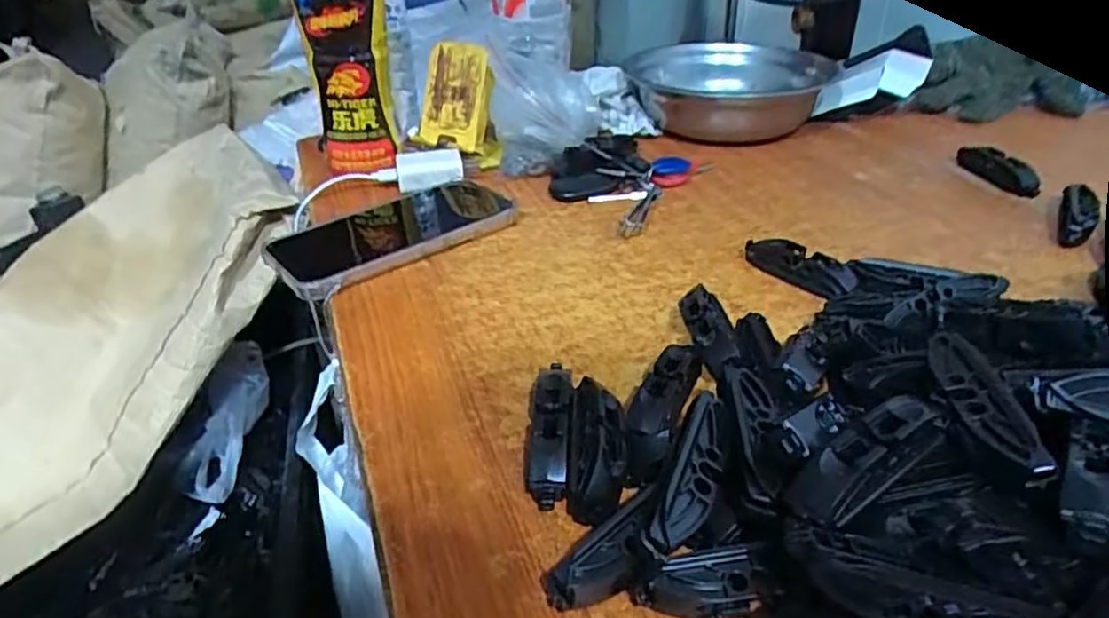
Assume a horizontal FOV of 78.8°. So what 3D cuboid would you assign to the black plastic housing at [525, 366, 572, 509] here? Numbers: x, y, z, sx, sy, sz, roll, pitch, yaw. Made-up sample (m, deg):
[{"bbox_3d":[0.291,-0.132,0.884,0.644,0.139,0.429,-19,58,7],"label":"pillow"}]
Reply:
[{"bbox_3d":[-0.002,0.054,0.304,0.020,0.017,0.077,-1,32,3],"label":"black plastic housing"}]

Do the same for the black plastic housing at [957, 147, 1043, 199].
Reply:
[{"bbox_3d":[0.339,-0.107,0.520,0.013,0.023,0.074,-9,33,-9],"label":"black plastic housing"}]

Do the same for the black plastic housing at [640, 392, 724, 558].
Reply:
[{"bbox_3d":[0.051,0.058,0.248,0.017,0.014,0.075,10,35,20],"label":"black plastic housing"}]

